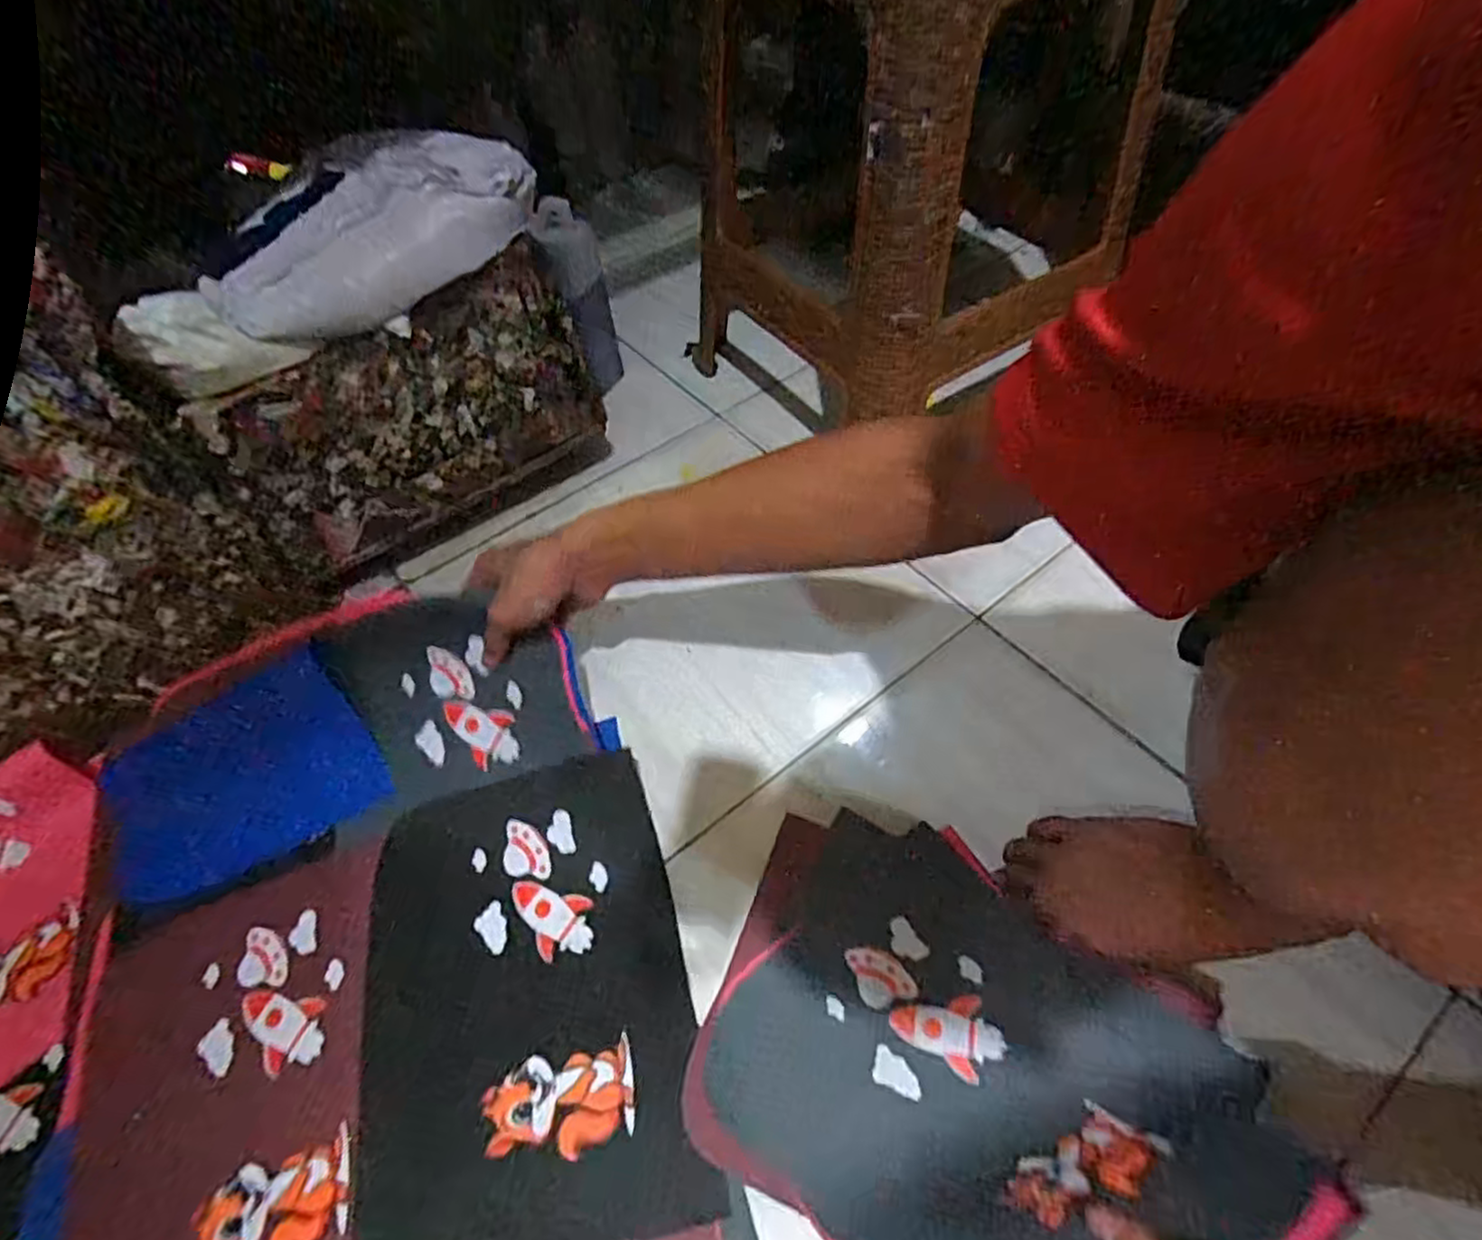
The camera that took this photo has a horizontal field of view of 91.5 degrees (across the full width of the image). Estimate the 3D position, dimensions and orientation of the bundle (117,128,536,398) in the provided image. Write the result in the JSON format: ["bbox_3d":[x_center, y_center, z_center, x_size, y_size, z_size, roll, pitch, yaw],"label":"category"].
[{"bbox_3d":[-0.304,-0.285,0.560,0.331,0.072,0.103,-34,58,-19],"label":"bundle"}]

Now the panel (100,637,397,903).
[{"bbox_3d":[-0.401,0.125,0.575,0.215,0.013,0.149,-28,69,-4],"label":"panel"}]

